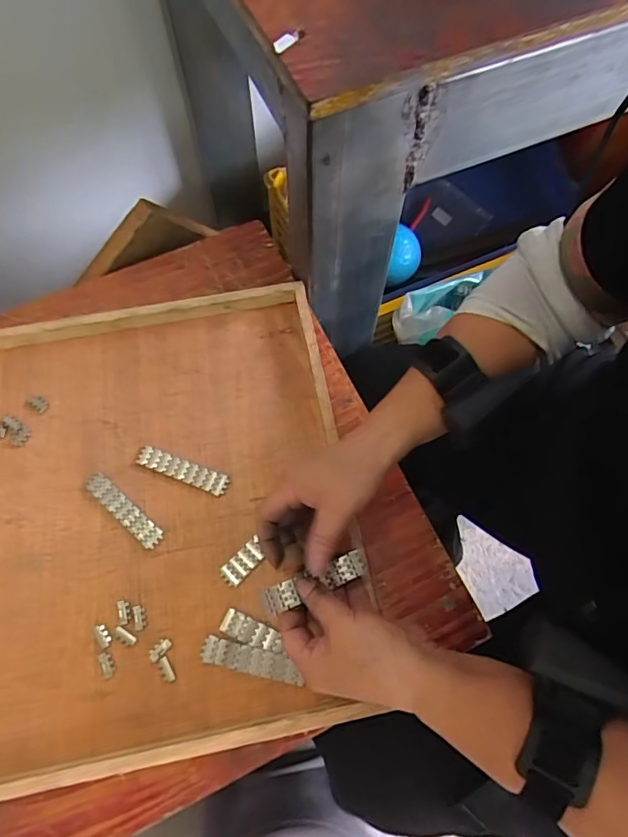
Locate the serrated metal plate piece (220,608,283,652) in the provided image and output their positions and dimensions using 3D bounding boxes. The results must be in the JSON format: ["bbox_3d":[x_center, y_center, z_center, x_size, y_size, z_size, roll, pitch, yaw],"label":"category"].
[{"bbox_3d":[-0.051,0.178,0.425,0.053,0.005,0.018,23,70,8],"label":"serrated metal plate piece"}]

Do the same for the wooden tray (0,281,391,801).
[{"bbox_3d":[-0.169,0.080,0.458,0.393,0.027,0.396,-10,69,-4],"label":"wooden tray"}]

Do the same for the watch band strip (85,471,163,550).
[{"bbox_3d":[-0.174,0.083,0.463,0.090,0.004,0.019,39,73,14],"label":"watch band strip"}]

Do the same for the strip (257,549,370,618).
[{"bbox_3d":[0.000,0.125,0.390,0.082,0.008,0.021,-17,70,-15],"label":"strip"}]

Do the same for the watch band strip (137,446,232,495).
[{"bbox_3d":[-0.123,0.048,0.477,0.090,0.004,0.019,20,70,7],"label":"watch band strip"}]

